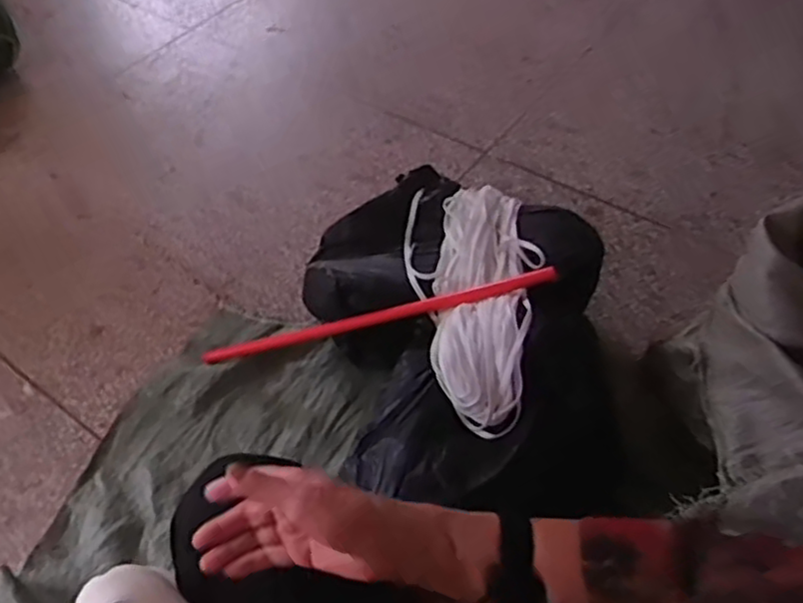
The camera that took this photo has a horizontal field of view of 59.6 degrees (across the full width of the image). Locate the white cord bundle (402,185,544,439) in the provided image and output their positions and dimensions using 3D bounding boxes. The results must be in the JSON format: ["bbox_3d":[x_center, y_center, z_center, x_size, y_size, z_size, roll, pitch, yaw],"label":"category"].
[{"bbox_3d":[0.116,-0.024,1.046,0.191,0.083,0.453,-6,52,-2],"label":"white cord bundle"}]

